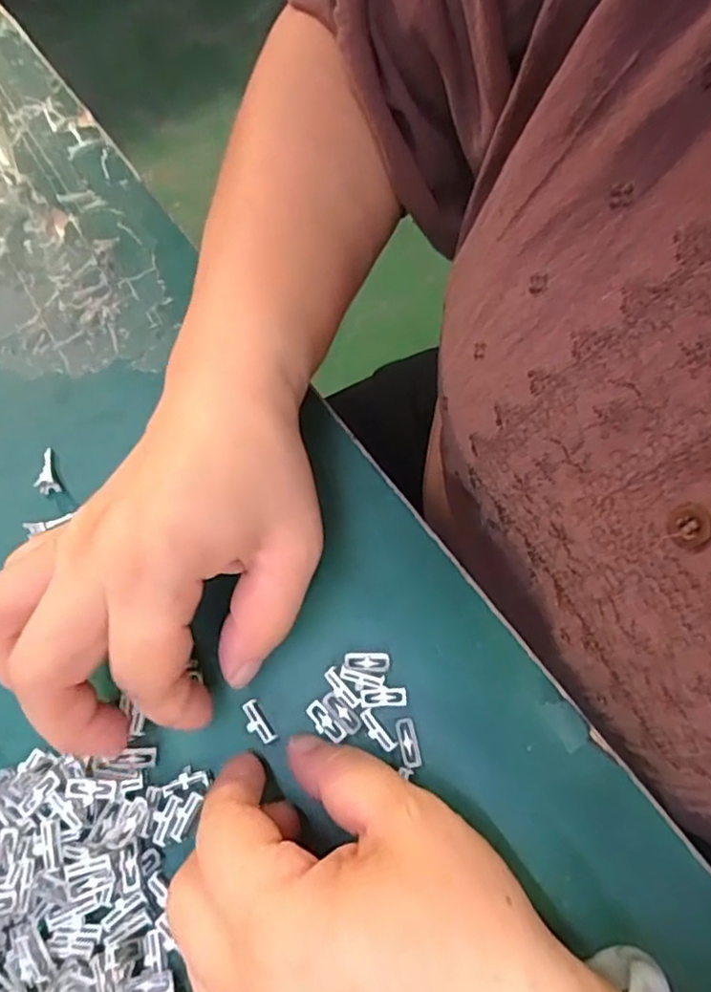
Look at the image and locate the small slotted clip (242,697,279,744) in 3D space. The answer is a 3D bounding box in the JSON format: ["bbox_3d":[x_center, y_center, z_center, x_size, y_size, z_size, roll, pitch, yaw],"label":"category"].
[{"bbox_3d":[-0.036,0.083,0.228,0.008,0.005,0.016,-34,73,-9],"label":"small slotted clip"}]

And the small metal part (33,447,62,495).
[{"bbox_3d":[-0.131,-0.011,0.262,0.009,0.006,0.020,-20,72,-5],"label":"small metal part"}]

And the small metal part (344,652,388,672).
[{"bbox_3d":[0.004,0.061,0.231,0.017,0.004,0.007,1,71,2],"label":"small metal part"}]

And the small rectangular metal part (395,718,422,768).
[{"bbox_3d":[0.019,0.087,0.221,0.007,0.004,0.016,-12,71,-2],"label":"small rectangular metal part"}]

